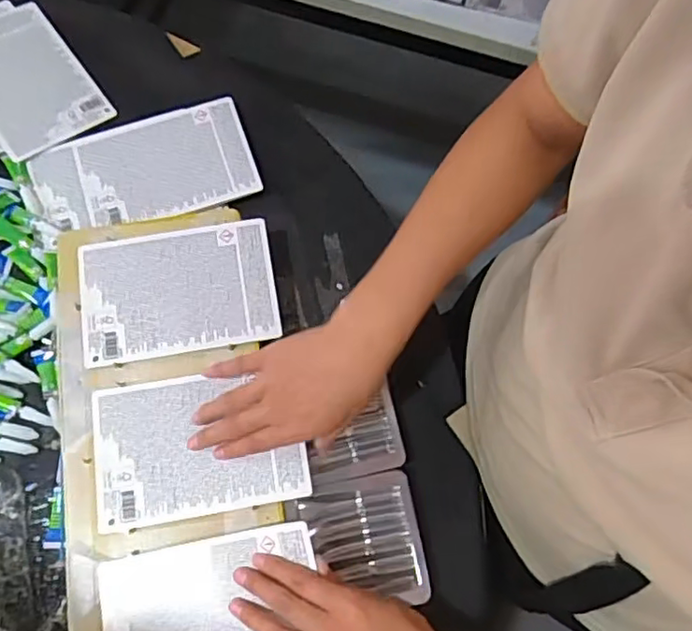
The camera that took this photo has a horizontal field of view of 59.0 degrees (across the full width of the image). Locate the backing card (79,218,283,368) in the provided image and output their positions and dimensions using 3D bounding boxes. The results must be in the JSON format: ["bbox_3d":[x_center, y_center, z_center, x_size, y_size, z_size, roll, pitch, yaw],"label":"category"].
[{"bbox_3d":[-0.150,-0.023,0.546,0.169,0.005,0.114,-9,75,-5],"label":"backing card"}]

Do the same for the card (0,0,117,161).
[{"bbox_3d":[-0.339,-0.251,0.645,0.116,0.010,0.169,-35,81,-21],"label":"card"}]

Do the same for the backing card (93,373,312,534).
[{"bbox_3d":[-0.121,0.104,0.504,0.167,0.008,0.114,-8,71,-6],"label":"backing card"}]

